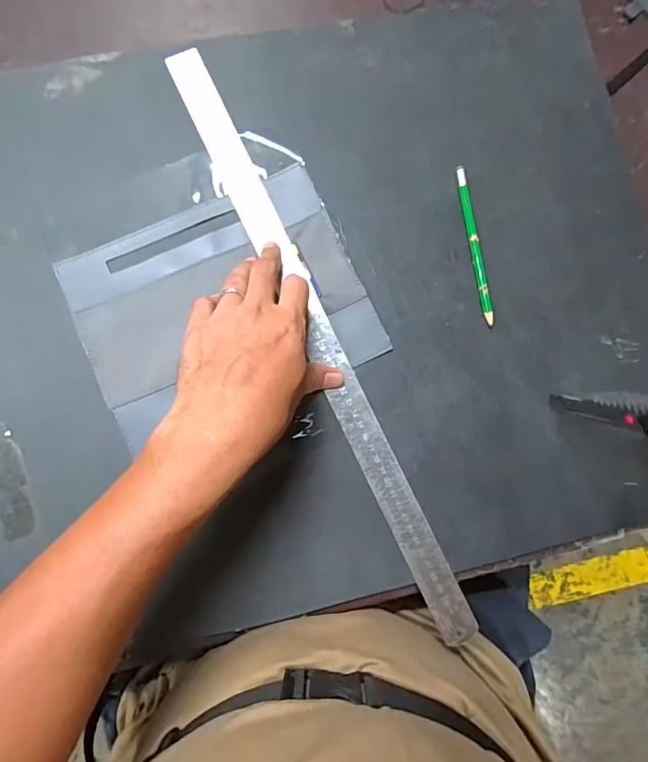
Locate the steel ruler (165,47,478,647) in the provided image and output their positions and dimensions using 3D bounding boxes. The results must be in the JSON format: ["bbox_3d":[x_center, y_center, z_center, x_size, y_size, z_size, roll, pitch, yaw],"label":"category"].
[{"bbox_3d":[-0.007,-0.041,0.383,0.029,0.004,0.519,-25,85,-3],"label":"steel ruler"}]

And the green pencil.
[{"bbox_3d":[0.127,-0.114,0.398,0.009,0.005,0.138,-8,84,-4],"label":"green pencil"}]

